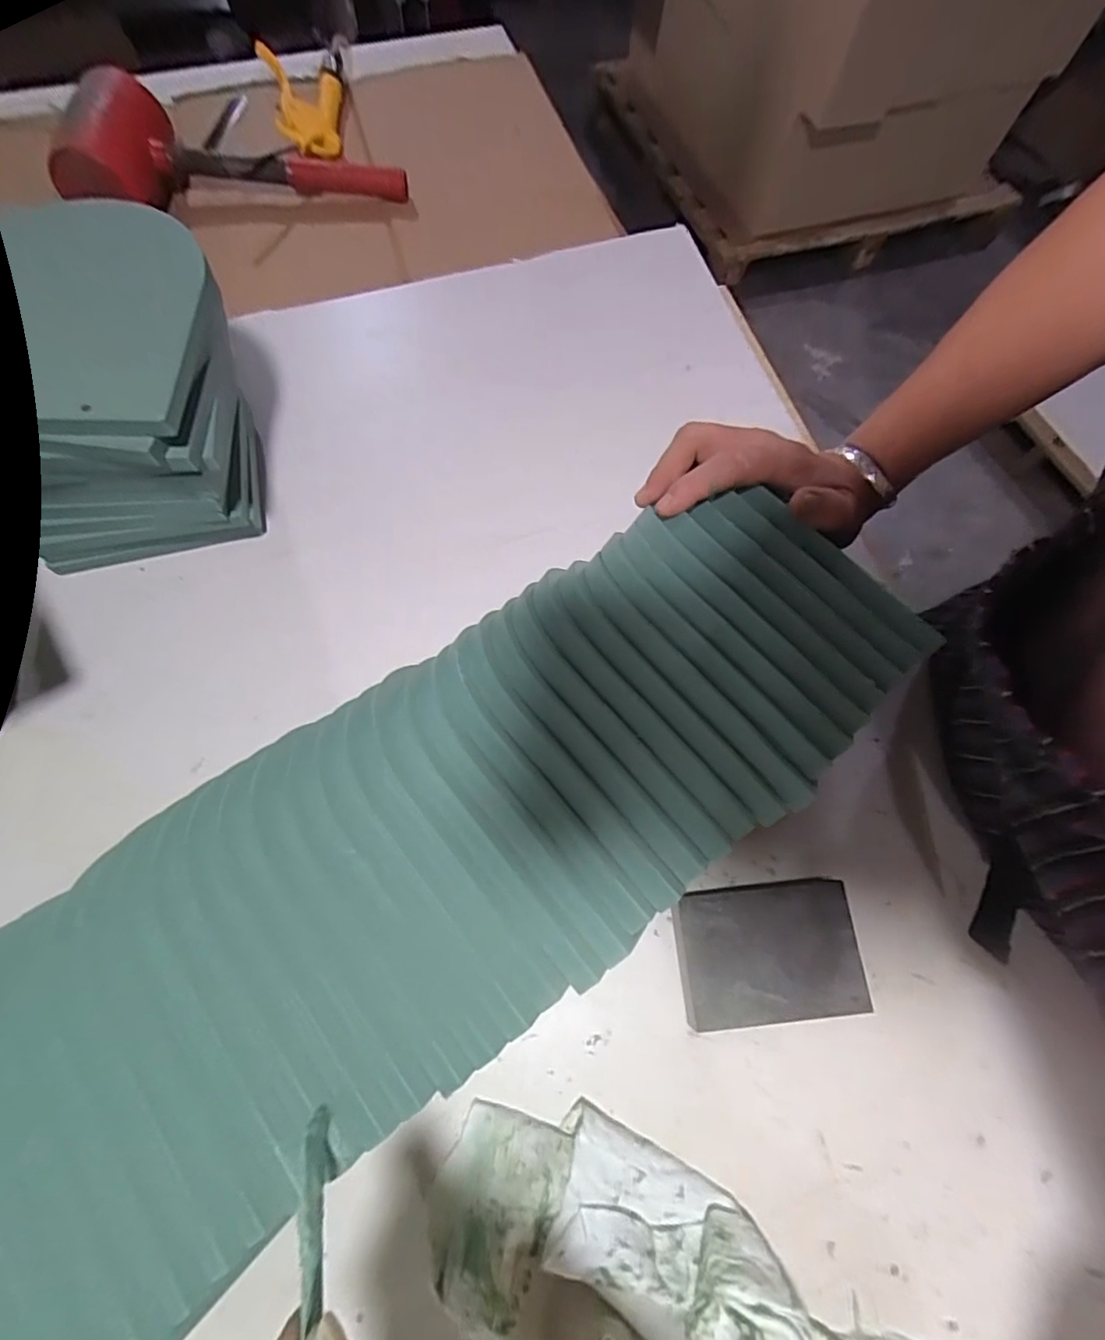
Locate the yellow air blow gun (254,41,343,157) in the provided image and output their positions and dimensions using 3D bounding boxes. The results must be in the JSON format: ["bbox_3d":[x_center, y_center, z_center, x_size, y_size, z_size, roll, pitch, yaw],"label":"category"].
[{"bbox_3d":[-0.260,-0.610,0.594,0.076,0.038,0.126,-16,71,-9],"label":"yellow air blow gun"}]

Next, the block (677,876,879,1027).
[{"bbox_3d":[0.121,0.163,0.327,0.100,0.031,0.069,-4,69,-5],"label":"block"}]

